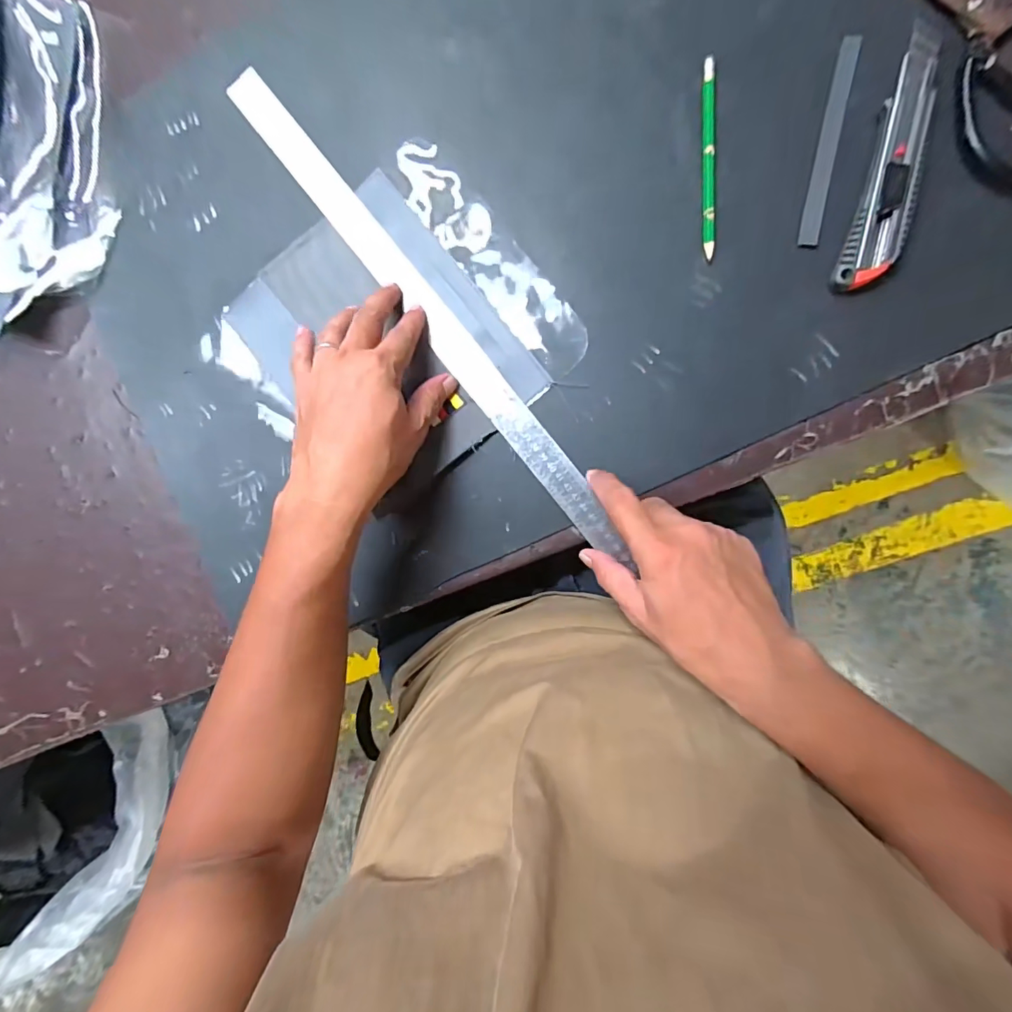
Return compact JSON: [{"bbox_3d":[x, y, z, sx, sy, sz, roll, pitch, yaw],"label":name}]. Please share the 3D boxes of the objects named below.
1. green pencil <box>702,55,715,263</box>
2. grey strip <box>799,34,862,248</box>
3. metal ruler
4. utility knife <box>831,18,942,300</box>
[{"bbox_3d":[0.146,-0.248,0.345,0.009,0.008,0.136,-1,92,6],"label":"green pencil"},{"bbox_3d":[0.227,-0.254,0.337,0.012,0.004,0.140,11,94,18],"label":"grey strip"},{"bbox_3d":[-0.060,-0.151,0.377,0.028,0.006,0.473,-39,88,3],"label":"metal ruler"},{"bbox_3d":[0.265,-0.234,0.326,0.036,0.016,0.175,14,94,6],"label":"utility knife"}]

